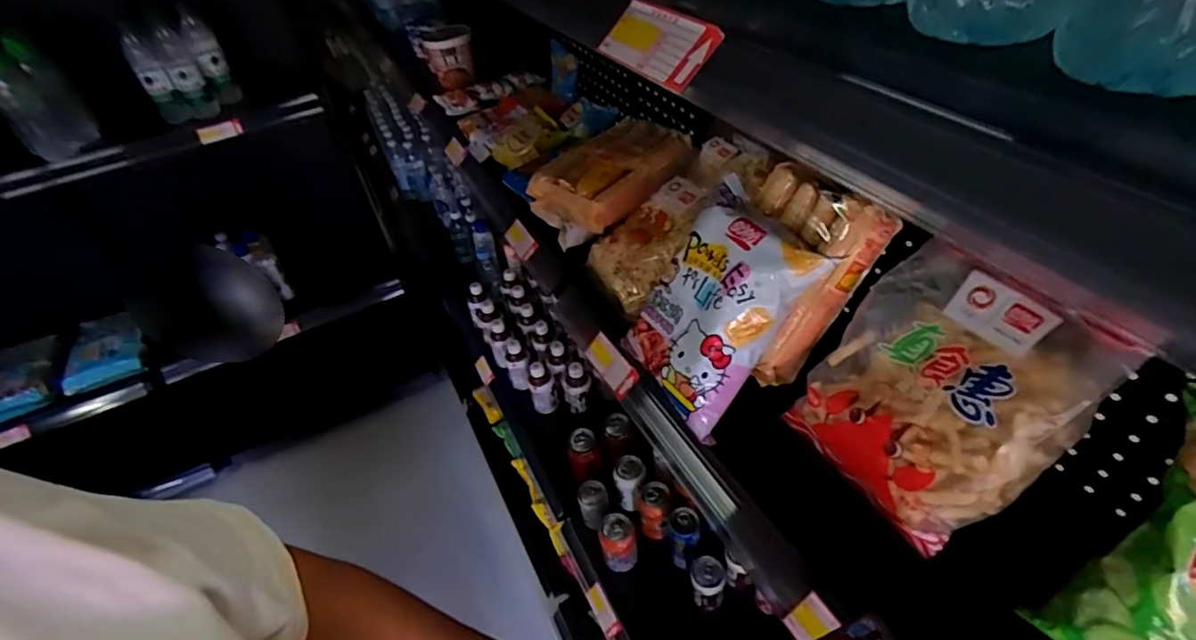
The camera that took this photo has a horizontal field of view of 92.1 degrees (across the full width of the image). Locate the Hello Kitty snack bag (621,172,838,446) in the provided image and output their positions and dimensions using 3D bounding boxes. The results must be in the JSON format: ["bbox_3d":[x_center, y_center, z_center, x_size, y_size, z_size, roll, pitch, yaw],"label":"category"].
[{"bbox_3d":[0.119,-0.010,0.596,0.058,0.216,0.155,9,27,-44],"label":"Hello Kitty snack bag"}]

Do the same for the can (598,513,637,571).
[{"bbox_3d":[0.036,0.401,1.038,0.061,0.102,0.057,-4,43,4],"label":"can"}]

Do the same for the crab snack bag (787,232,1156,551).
[{"bbox_3d":[0.282,0.072,0.496,0.060,0.197,0.185,21,17,-39],"label":"crab snack bag"}]

